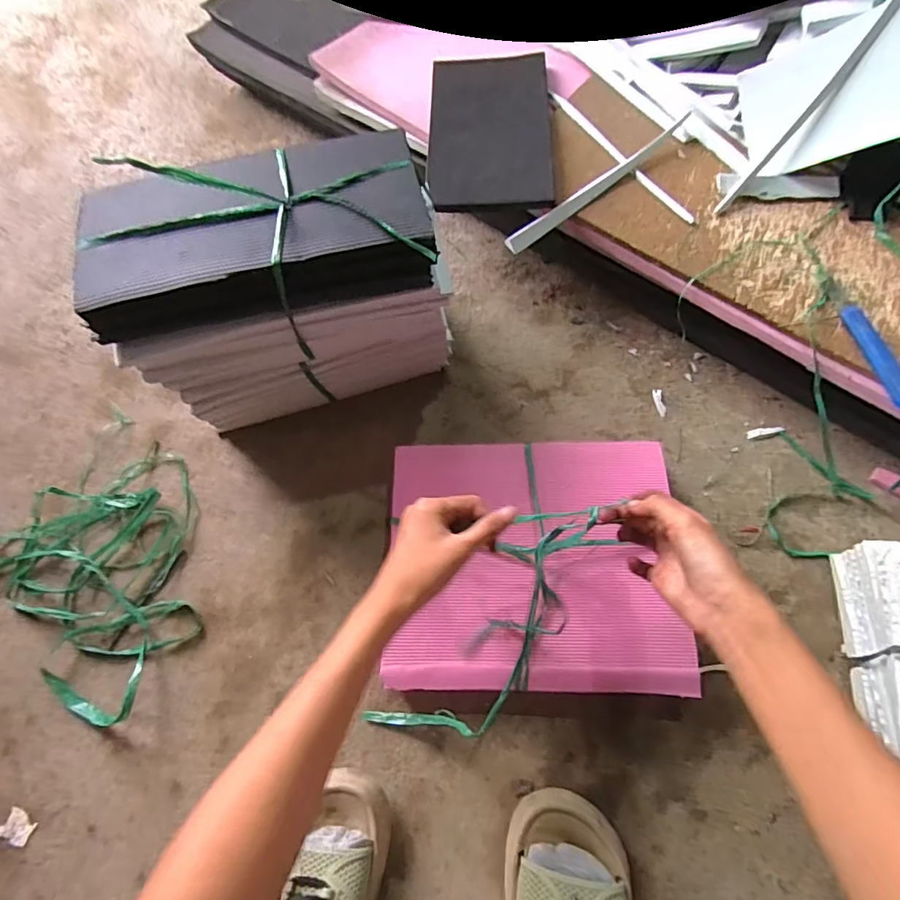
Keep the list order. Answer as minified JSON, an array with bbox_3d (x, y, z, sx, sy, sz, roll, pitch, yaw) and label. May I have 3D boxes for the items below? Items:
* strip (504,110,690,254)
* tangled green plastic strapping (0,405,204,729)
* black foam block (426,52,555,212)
[{"bbox_3d":[0.181,-0.320,0.602,0.289,0.014,0.020,-39,72,-10],"label":"strip"},{"bbox_3d":[-0.409,0.123,0.561,0.315,0.024,0.285,34,74,15],"label":"tangled green plastic strapping"},{"bbox_3d":[0.050,-0.411,0.643,0.150,0.014,0.278,0,70,4],"label":"black foam block"}]

